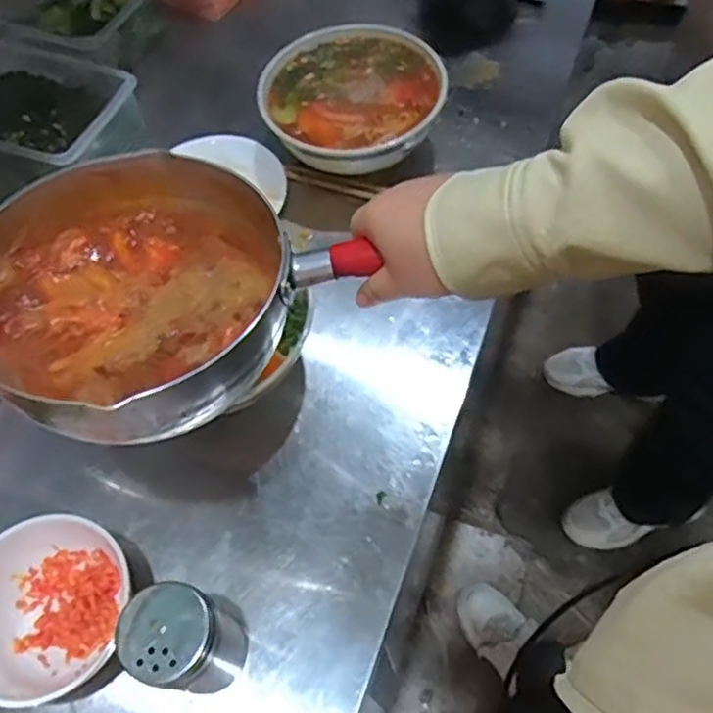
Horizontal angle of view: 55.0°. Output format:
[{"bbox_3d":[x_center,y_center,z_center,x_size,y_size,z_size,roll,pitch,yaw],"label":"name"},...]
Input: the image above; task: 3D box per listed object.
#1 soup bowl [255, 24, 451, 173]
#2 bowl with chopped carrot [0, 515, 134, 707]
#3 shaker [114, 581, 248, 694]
[{"bbox_3d":[-0.006,-0.283,0.790,0.199,0.082,0.198,-4,59,6],"label":"soup bowl"},{"bbox_3d":[-0.244,0.200,0.545,0.133,0.065,0.135,22,65,20],"label":"bowl with chopped carrot"},{"bbox_3d":[-0.124,0.209,0.502,0.059,0.113,0.062,-4,59,6],"label":"shaker"}]

